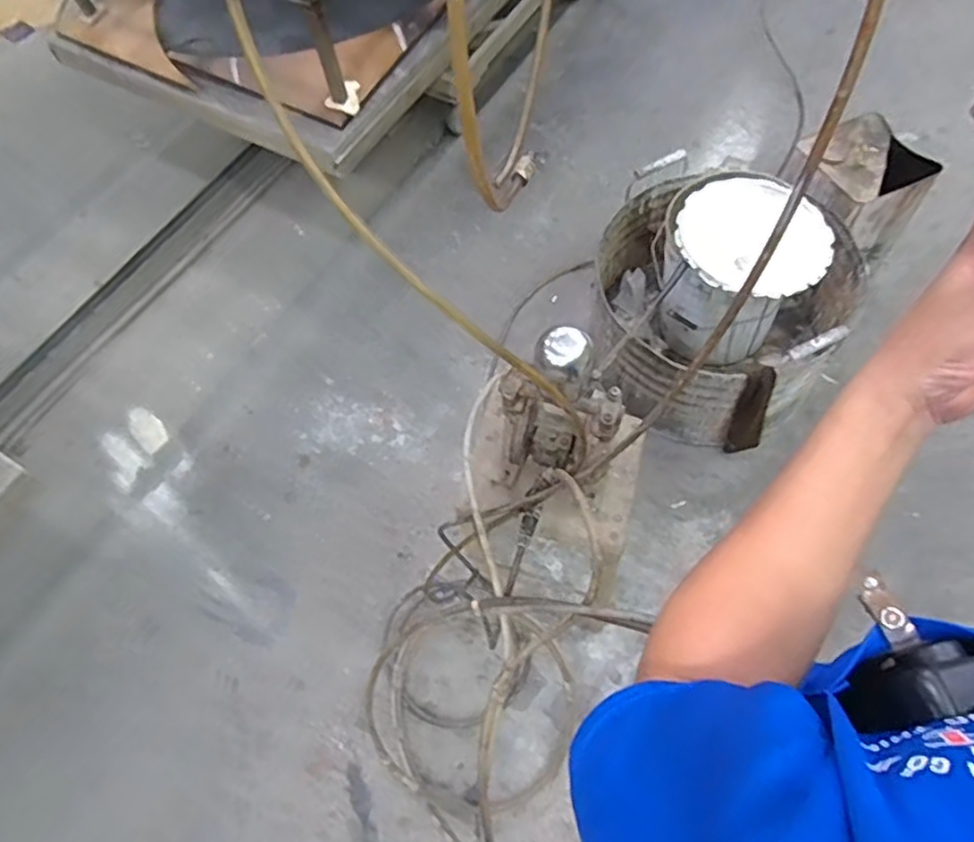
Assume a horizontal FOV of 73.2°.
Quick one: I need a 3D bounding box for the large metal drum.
[{"bbox_3d":[0.502,-0.288,1.495,0.560,0.427,0.523,29,65,18],"label":"large metal drum"}]

